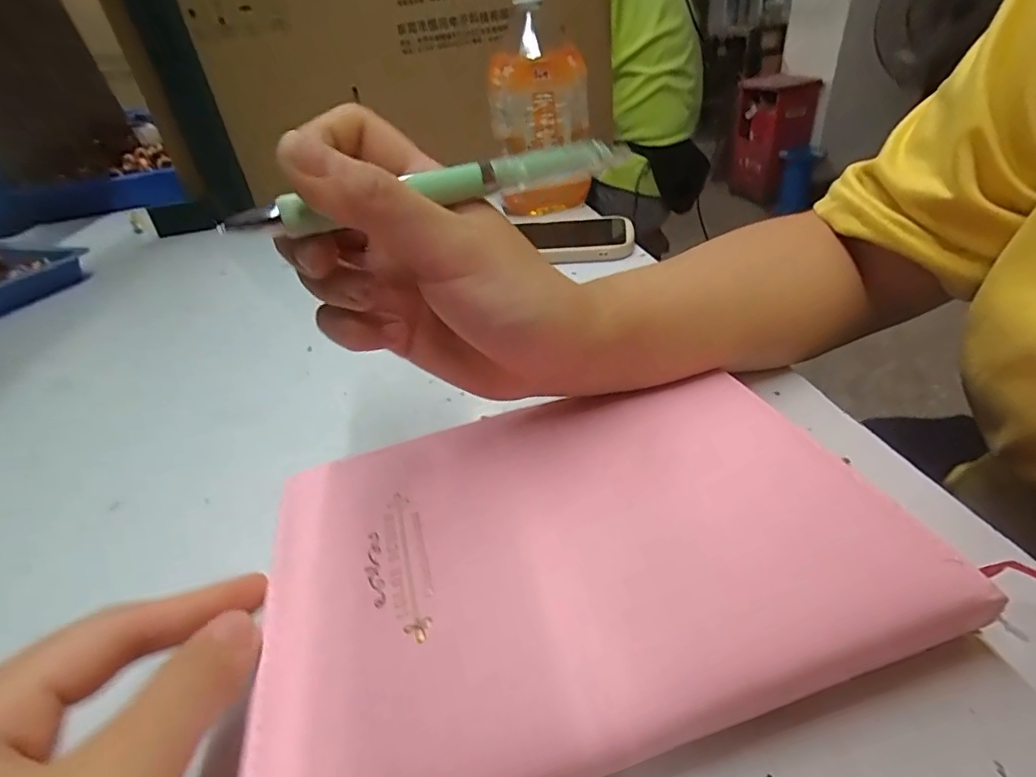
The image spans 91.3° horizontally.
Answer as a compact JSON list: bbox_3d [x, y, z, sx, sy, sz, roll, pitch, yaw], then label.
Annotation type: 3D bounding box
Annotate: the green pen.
[{"bbox_3d":[-0.023,-0.071,0.175,0.143,0.013,0.007,-20,38,-21],"label":"green pen"}]

